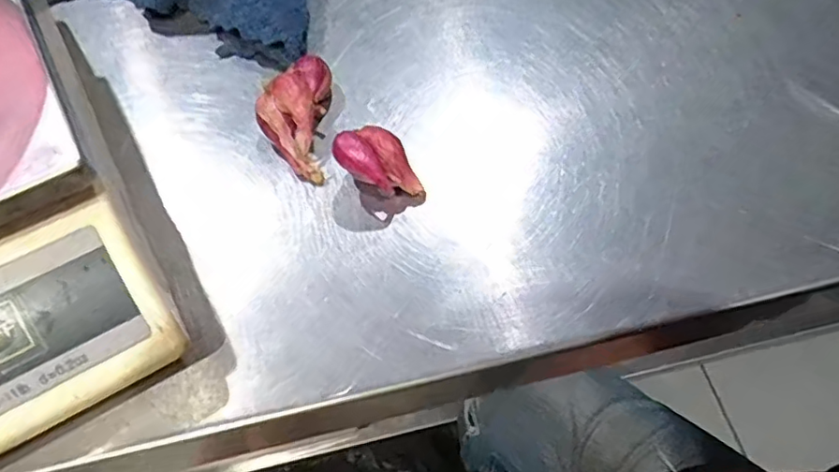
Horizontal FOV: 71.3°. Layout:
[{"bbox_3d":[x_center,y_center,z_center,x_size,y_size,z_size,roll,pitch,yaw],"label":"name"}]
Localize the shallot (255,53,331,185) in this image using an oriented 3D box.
[{"bbox_3d":[-0.061,-0.059,0.280,0.030,0.024,0.062,-1,60,1],"label":"shallot"}]

